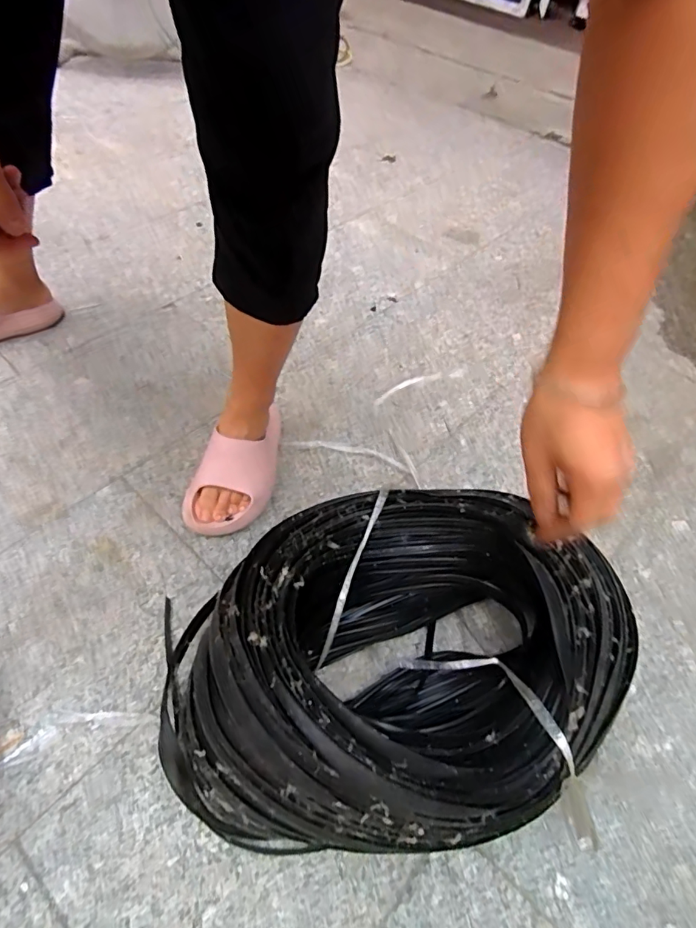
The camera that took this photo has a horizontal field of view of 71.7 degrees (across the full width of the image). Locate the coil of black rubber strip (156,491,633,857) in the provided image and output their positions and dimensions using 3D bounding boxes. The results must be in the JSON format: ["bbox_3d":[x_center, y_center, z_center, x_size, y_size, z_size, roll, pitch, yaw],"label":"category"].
[{"bbox_3d":[0.035,0.192,0.502,0.446,0.174,0.318,-5,55,-8],"label":"coil of black rubber strip"}]

